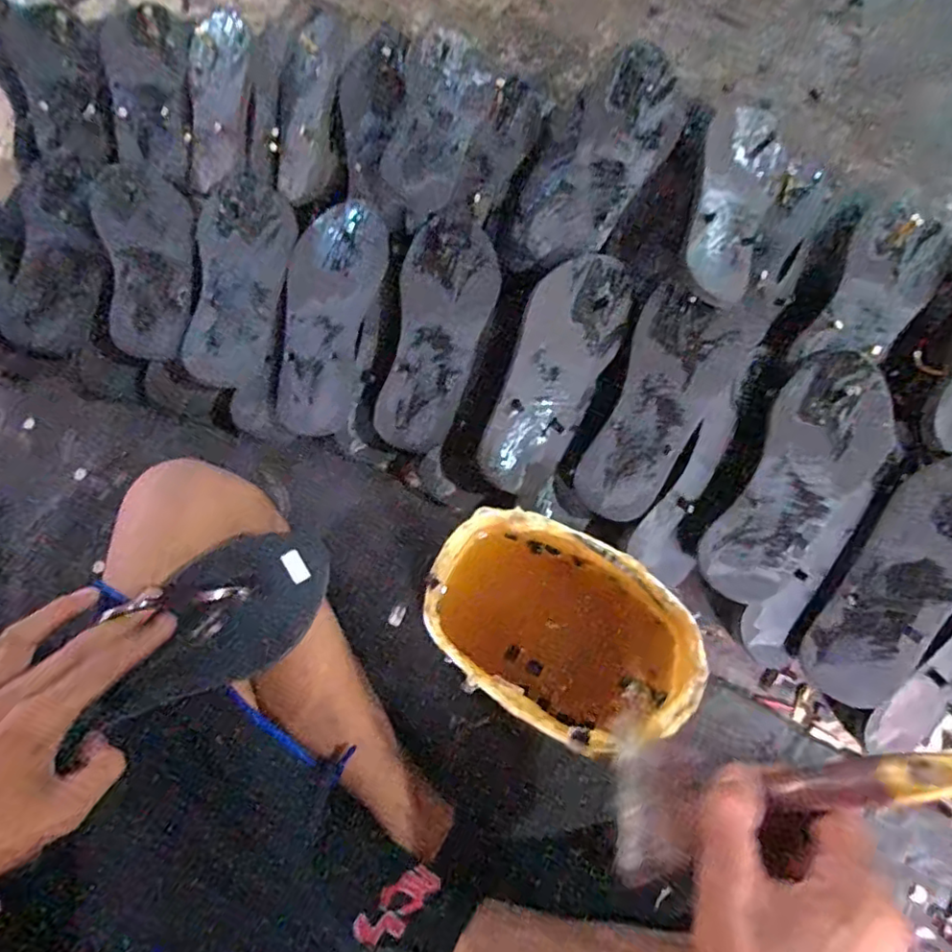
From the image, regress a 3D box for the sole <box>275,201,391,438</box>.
[{"bbox_3d":[-0.149,-0.163,0.599,0.098,0.039,0.245,12,75,6],"label":"sole"}]

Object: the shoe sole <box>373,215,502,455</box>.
[{"bbox_3d":[-0.034,-0.141,0.575,0.091,0.021,0.236,9,80,8],"label":"shoe sole"}]

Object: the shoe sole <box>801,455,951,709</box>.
[{"bbox_3d":[0.359,0.073,0.489,0.243,0.014,0.090,-48,53,-1],"label":"shoe sole"}]

